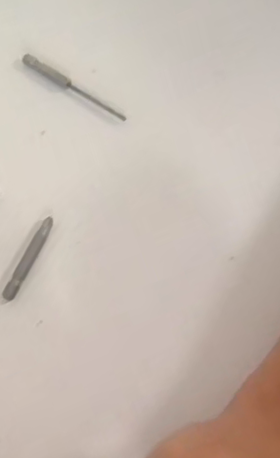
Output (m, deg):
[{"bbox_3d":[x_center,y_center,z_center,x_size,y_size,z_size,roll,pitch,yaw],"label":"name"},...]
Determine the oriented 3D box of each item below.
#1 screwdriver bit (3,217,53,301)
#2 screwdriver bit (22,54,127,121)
[{"bbox_3d":[-0.059,0.015,0.341,0.006,0.006,0.049,24,70,9],"label":"screwdriver bit"},{"bbox_3d":[-0.039,-0.084,0.376,0.074,0.004,0.007,31,72,11],"label":"screwdriver bit"}]

